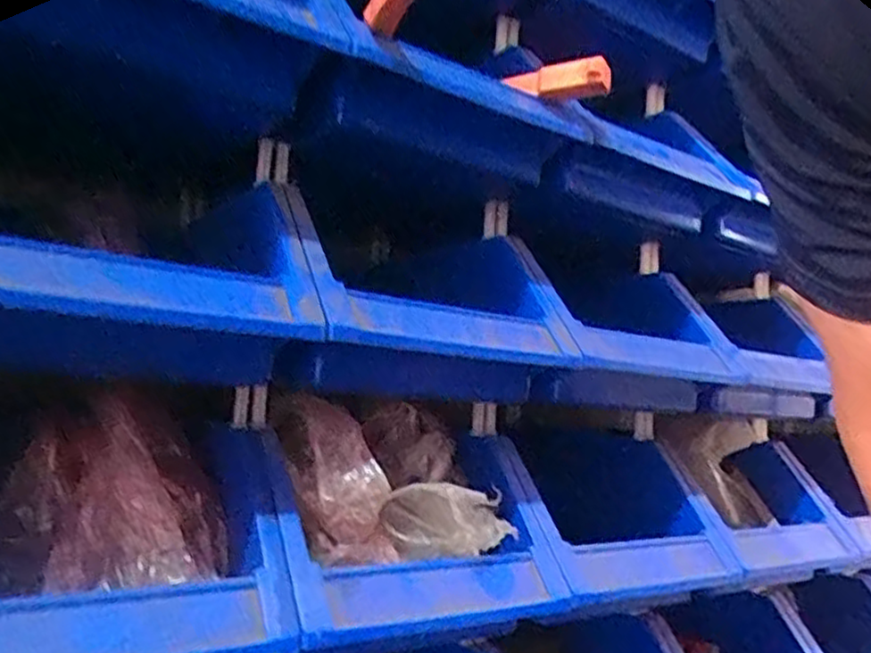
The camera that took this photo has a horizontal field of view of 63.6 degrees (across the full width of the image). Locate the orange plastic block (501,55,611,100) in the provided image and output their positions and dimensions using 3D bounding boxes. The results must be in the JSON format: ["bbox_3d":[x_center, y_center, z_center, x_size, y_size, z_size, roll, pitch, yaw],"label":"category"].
[{"bbox_3d":[0.094,-0.185,0.536,0.076,0.023,0.023,-1,-7,31],"label":"orange plastic block"}]

